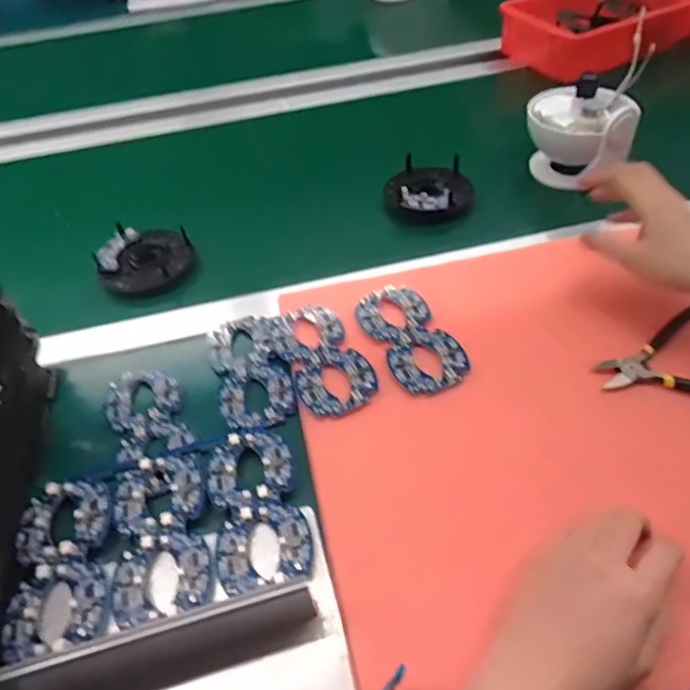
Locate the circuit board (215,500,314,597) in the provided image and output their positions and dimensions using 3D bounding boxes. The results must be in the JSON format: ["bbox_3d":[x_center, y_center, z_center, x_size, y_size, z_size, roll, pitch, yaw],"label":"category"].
[{"bbox_3d":[-0.056,0.141,0.380,0.067,0.016,0.058,-22,50,-14],"label":"circuit board"}]

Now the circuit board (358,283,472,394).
[{"bbox_3d":[0.058,-0.008,0.499,0.063,0.006,0.126,-23,50,-11],"label":"circuit board"}]

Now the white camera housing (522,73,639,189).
[{"bbox_3d":[0.277,-0.257,0.662,0.117,0.114,0.115,10,50,12],"label":"white camera housing"}]

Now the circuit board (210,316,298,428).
[{"bbox_3d":[-0.087,0.022,0.499,0.062,0.007,0.125,-17,49,-10],"label":"circuit board"}]

